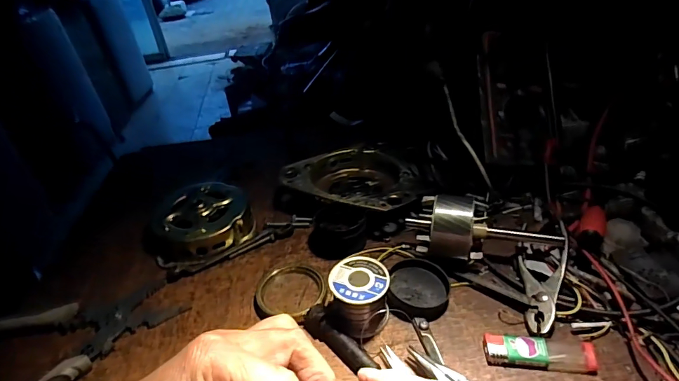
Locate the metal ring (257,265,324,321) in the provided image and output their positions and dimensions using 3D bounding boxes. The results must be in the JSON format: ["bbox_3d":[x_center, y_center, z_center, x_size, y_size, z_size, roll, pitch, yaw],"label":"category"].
[{"bbox_3d":[-0.045,0.096,0.398,0.068,0.014,0.066,-5,34,3],"label":"metal ring"}]

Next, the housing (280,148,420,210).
[{"bbox_3d":[0.017,-0.012,0.523,0.171,0.040,0.142,6,37,19],"label":"housing"}]

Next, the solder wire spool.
[{"bbox_3d":[0.019,0.096,0.365,0.049,0.050,0.049,-5,34,3],"label":"solder wire spool"}]

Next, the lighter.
[{"bbox_3d":[0.163,0.131,0.332,0.083,0.012,0.029,-1,35,9],"label":"lighter"}]

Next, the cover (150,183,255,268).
[{"bbox_3d":[-0.162,0.034,0.480,0.110,0.034,0.106,-16,35,-13],"label":"cover"}]

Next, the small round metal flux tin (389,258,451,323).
[{"bbox_3d":[0.076,0.094,0.390,0.055,0.014,0.065,0,35,10],"label":"small round metal flux tin"}]

